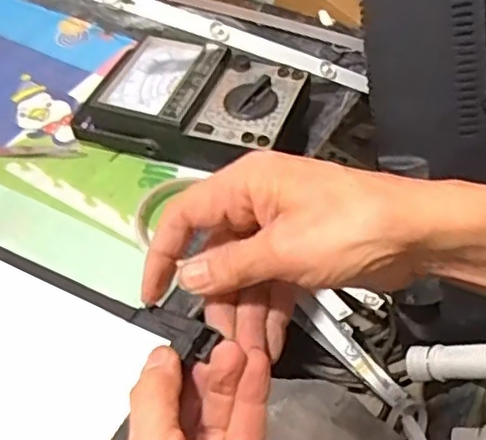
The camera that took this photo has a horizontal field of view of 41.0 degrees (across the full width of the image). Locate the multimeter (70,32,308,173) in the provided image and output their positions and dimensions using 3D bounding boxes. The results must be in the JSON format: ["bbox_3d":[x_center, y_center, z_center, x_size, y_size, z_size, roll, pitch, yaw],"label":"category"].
[{"bbox_3d":[-0.052,-0.106,0.568,0.196,0.044,0.113,13,52,17],"label":"multimeter"}]

